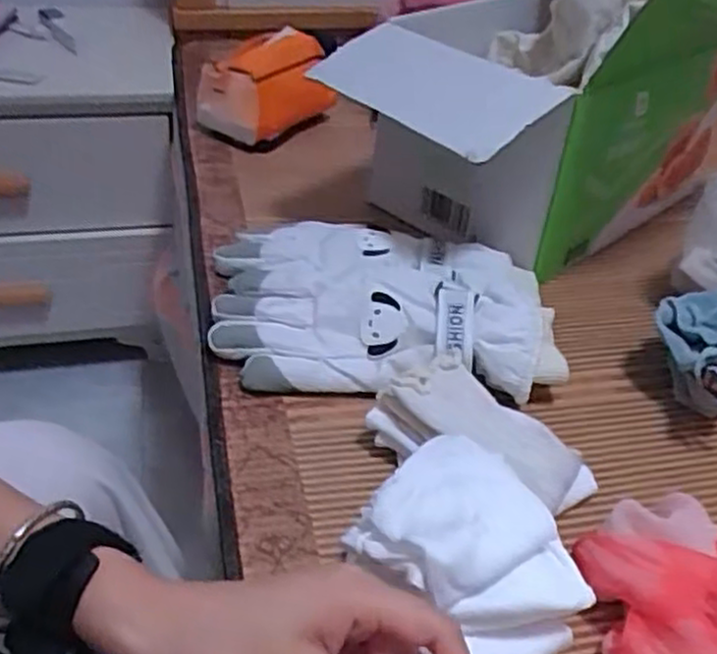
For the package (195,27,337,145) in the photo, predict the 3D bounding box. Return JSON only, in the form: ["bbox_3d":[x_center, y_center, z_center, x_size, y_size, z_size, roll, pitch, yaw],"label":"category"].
[{"bbox_3d":[-0.109,-0.284,0.879,0.102,0.100,0.128,24,42,24],"label":"package"}]

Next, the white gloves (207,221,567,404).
[{"bbox_3d":[0.016,-0.028,0.592,0.259,0.053,0.199,2,37,-3],"label":"white gloves"}]

